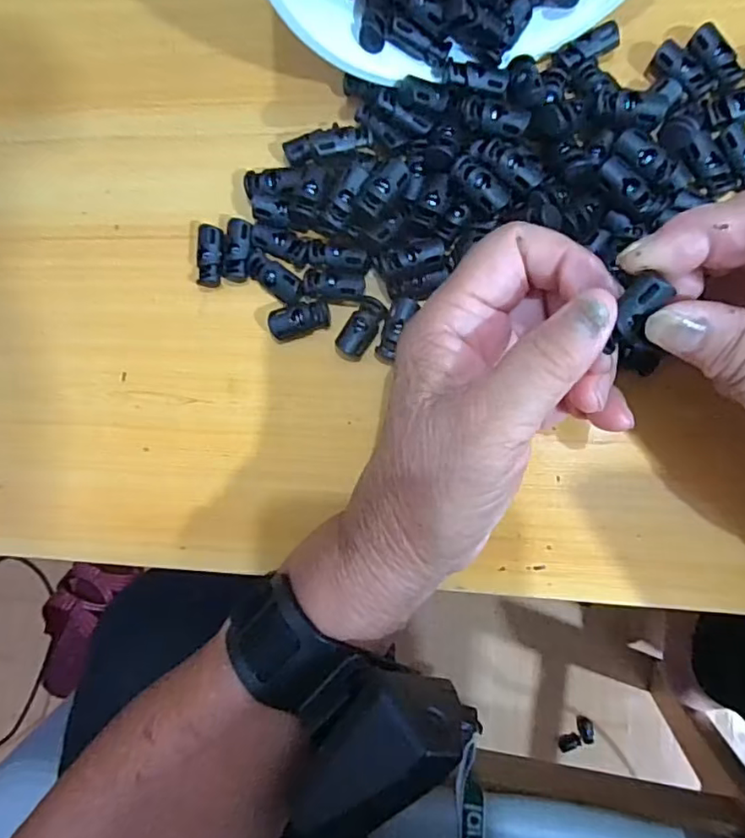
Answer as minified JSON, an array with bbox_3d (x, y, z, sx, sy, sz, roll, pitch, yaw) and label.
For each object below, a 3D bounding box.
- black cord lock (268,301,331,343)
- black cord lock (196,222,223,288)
[{"bbox_3d":[-0.033,-0.045,0.263,0.028,0.009,0.014,-18,85,7],"label":"black cord lock"},{"bbox_3d":[-0.075,-0.076,0.271,0.013,0.009,0.029,1,88,8],"label":"black cord lock"}]

